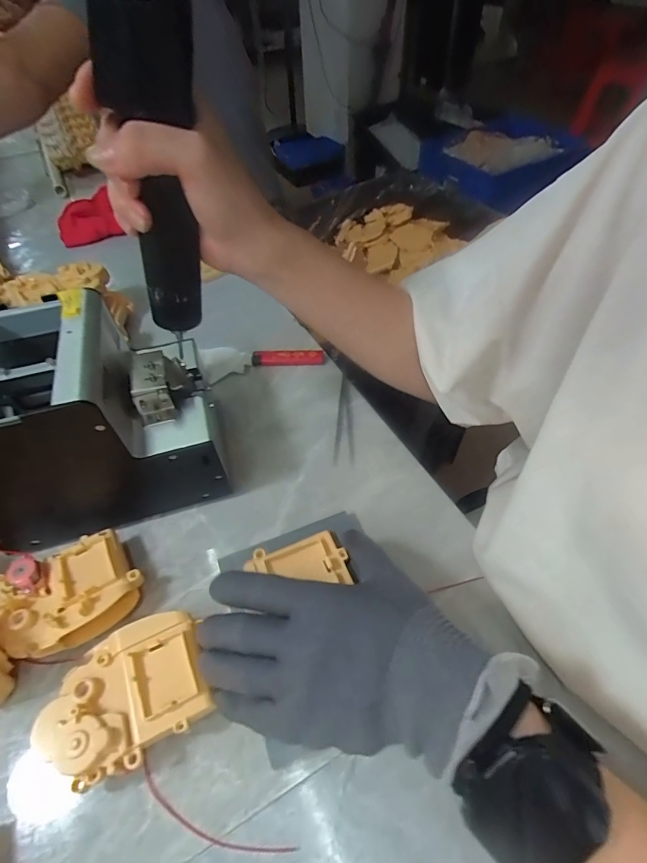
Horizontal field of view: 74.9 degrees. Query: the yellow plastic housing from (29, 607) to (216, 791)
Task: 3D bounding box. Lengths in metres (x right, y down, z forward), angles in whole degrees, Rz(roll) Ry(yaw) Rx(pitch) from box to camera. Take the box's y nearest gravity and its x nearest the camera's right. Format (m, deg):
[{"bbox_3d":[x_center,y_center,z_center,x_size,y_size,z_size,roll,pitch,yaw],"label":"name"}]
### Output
[{"bbox_3d":[-0.120,0.165,0.266,0.098,0.038,0.076,-19,54,-13],"label":"yellow plastic housing"}]

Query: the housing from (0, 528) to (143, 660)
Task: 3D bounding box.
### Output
[{"bbox_3d":[-0.186,0.119,0.304,0.095,0.039,0.069,-30,57,-20],"label":"housing"}]

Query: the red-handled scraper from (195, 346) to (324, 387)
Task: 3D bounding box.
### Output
[{"bbox_3d":[-0.070,-0.085,0.475,0.134,0.014,0.045,-11,53,-7],"label":"red-handled scraper"}]

